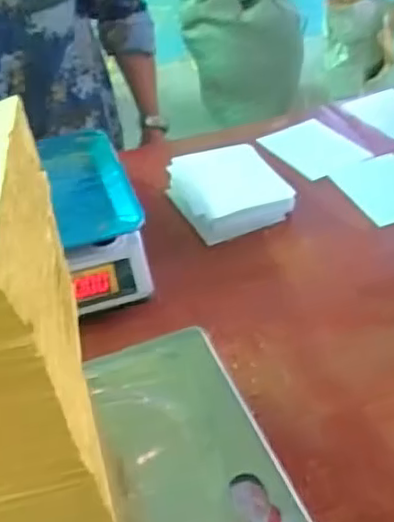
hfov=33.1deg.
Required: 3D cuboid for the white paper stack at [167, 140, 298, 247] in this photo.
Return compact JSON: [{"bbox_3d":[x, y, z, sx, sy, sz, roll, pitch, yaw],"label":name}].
[{"bbox_3d":[0.038,-0.092,0.865,0.134,0.052,0.157,-18,40,-12],"label":"white paper stack"}]

